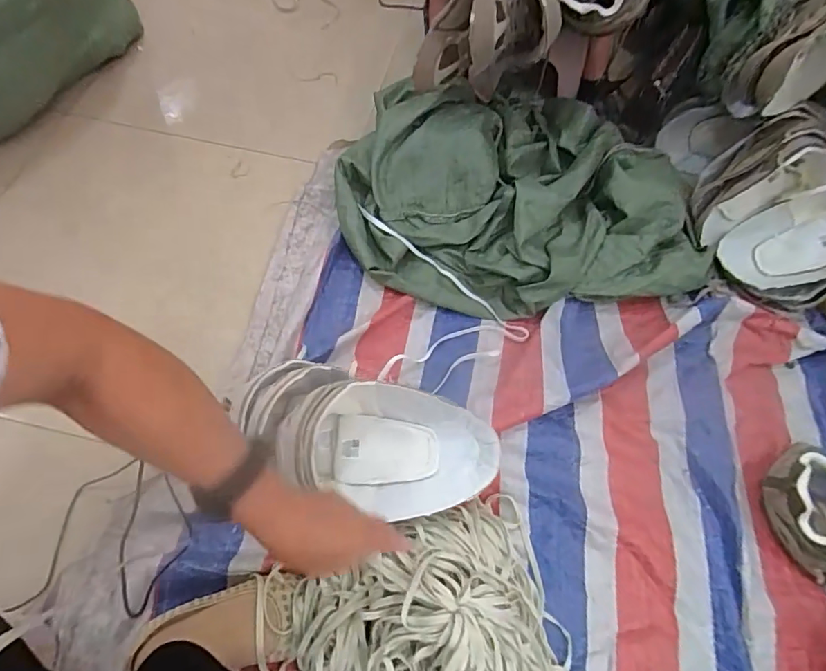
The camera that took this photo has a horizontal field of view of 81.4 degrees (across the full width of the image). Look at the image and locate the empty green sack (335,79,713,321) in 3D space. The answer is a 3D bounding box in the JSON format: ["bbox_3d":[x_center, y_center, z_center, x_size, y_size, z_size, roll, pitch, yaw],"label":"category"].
[{"bbox_3d":[0.171,-0.262,0.849,0.600,0.127,0.465,-9,65,-7],"label":"empty green sack"}]

